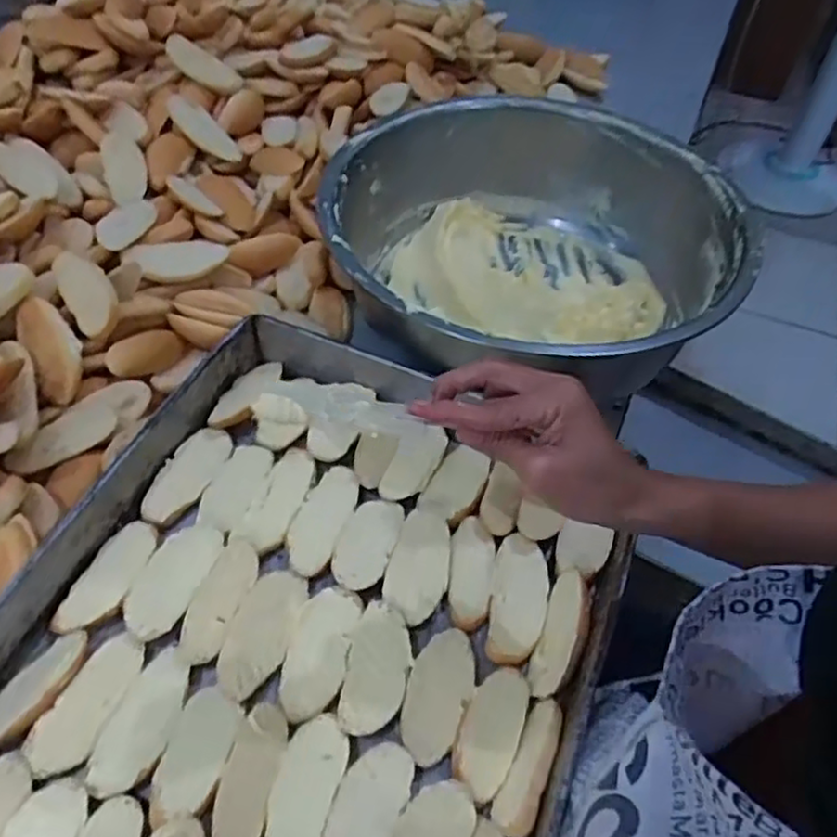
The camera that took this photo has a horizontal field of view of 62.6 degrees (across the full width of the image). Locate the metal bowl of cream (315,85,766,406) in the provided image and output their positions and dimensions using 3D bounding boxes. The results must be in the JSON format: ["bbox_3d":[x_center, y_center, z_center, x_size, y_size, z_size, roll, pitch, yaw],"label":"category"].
[{"bbox_3d":[0.108,-0.156,0.684,0.374,0.154,0.379,2,51,-2],"label":"metal bowl of cream"}]

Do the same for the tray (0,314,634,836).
[{"bbox_3d":[-0.112,0.209,0.413,0.357,0.067,0.624,19,54,14],"label":"tray"}]

